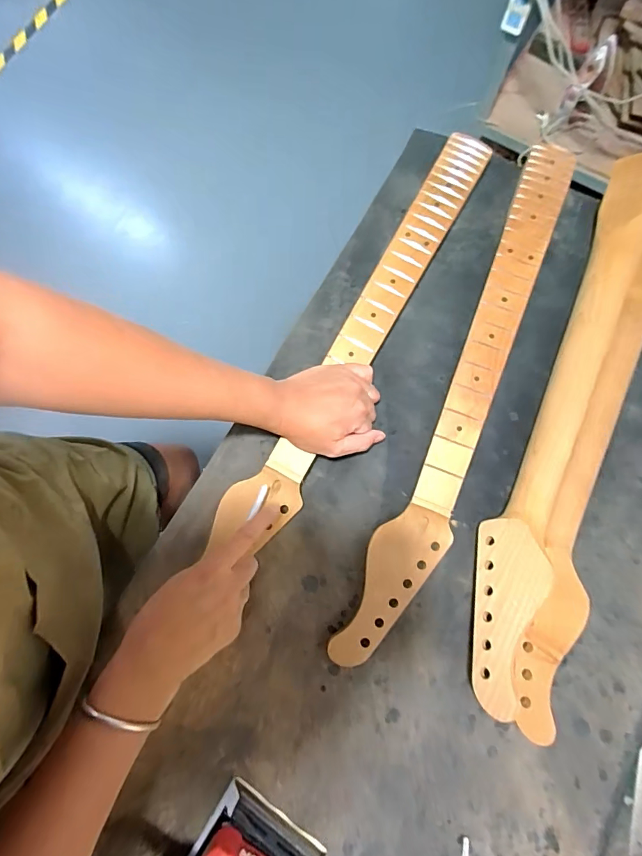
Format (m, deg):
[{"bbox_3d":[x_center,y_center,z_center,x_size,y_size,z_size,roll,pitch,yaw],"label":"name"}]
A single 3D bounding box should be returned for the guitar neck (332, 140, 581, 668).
[{"bbox_3d":[0.166,-0.050,0.483,0.067,0.030,0.640,22,79,6],"label":"guitar neck"}]

